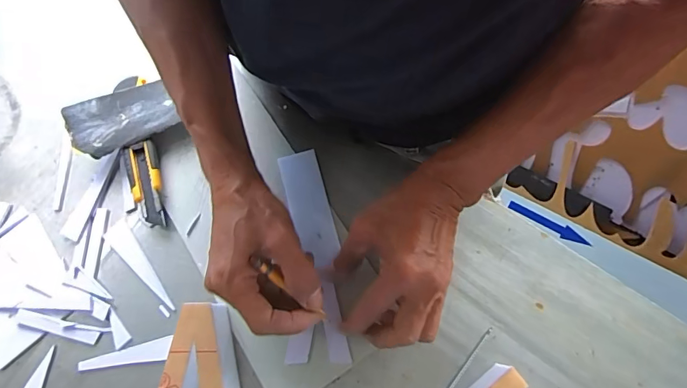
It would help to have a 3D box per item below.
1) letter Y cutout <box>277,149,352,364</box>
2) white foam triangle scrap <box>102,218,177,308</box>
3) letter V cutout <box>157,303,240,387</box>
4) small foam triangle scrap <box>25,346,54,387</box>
[{"bbox_3d":[-0.031,0.053,0.405,0.053,0.005,0.198,-5,72,2],"label":"letter Y cutout"},{"bbox_3d":[-0.200,0.071,0.412,0.026,0.004,0.103,-34,74,-9],"label":"white foam triangle scrap"},{"bbox_3d":[-0.119,0.137,0.364,0.057,0.042,0.082,0,72,2],"label":"letter V cutout"},{"bbox_3d":[-0.273,0.160,0.386,0.013,0.004,0.041,18,73,7],"label":"small foam triangle scrap"}]

